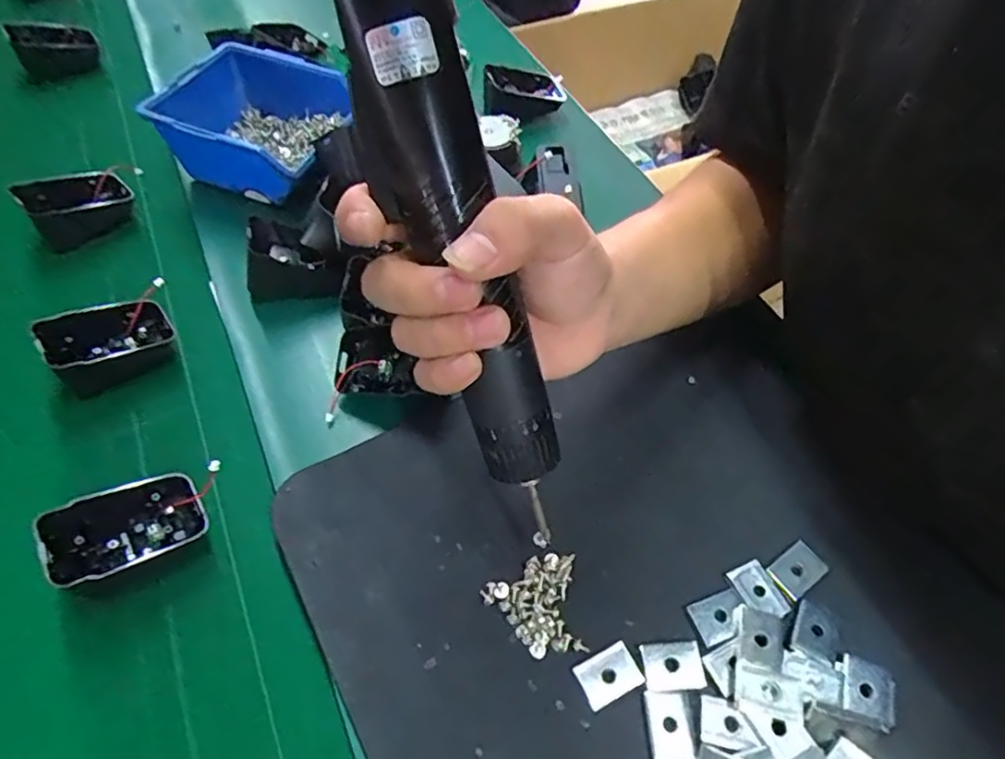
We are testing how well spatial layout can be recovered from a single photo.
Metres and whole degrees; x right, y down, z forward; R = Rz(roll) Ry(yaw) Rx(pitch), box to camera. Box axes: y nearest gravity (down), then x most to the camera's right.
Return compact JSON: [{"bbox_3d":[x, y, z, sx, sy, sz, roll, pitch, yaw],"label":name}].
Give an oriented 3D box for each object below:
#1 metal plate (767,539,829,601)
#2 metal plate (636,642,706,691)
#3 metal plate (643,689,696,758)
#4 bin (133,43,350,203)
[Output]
[{"bbox_3d":[0.152,0.097,0.315,0.028,0.004,0.019,-28,61,-21],"label":"metal plate"},{"bbox_3d":[0.079,0.133,0.287,0.028,0.004,0.020,-1,55,-3],"label":"metal plate"},{"bbox_3d":[0.074,0.153,0.273,0.019,0.004,0.027,0,55,-3],"label":"metal plate"},{"bbox_3d":[-0.184,-0.195,0.471,0.117,0.057,0.120,14,55,7],"label":"bin"}]

